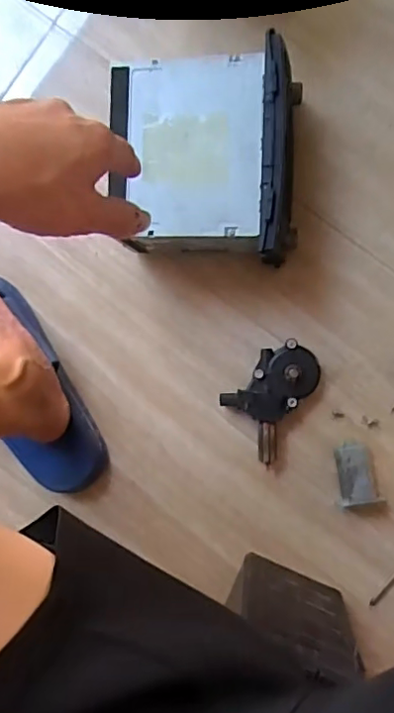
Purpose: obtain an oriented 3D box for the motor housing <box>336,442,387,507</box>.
[{"bbox_3d":[0.185,0.134,0.642,0.049,0.030,0.077,-6,90,6],"label":"motor housing"}]

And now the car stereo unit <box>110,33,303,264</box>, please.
[{"bbox_3d":[0.011,-0.203,0.598,0.188,0.117,0.201,1,91,6],"label":"car stereo unit"}]

